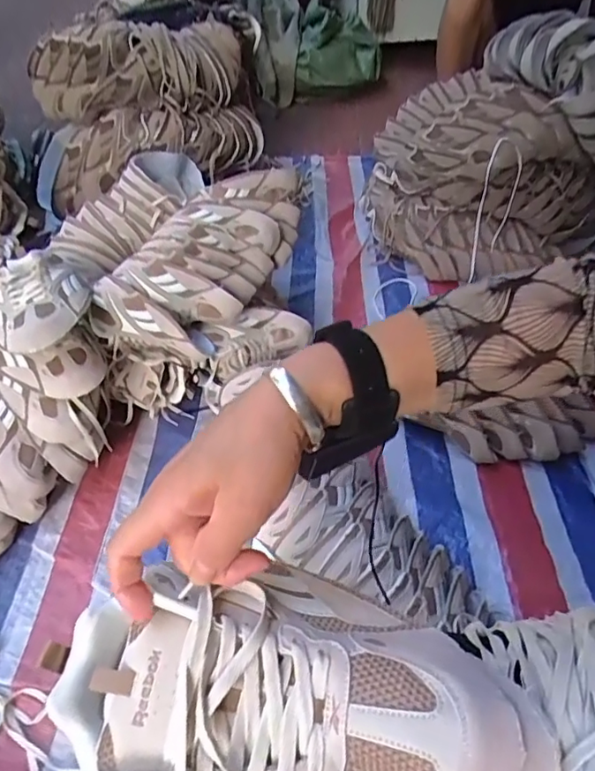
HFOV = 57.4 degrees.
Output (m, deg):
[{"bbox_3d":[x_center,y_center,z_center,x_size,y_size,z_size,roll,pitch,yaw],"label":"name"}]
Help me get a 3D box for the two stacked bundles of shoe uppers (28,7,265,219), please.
[{"bbox_3d":[-0.364,-0.707,1.378,0.621,0.329,0.347,-16,48,-16],"label":"two stacked bundles of shoe uppers"}]

